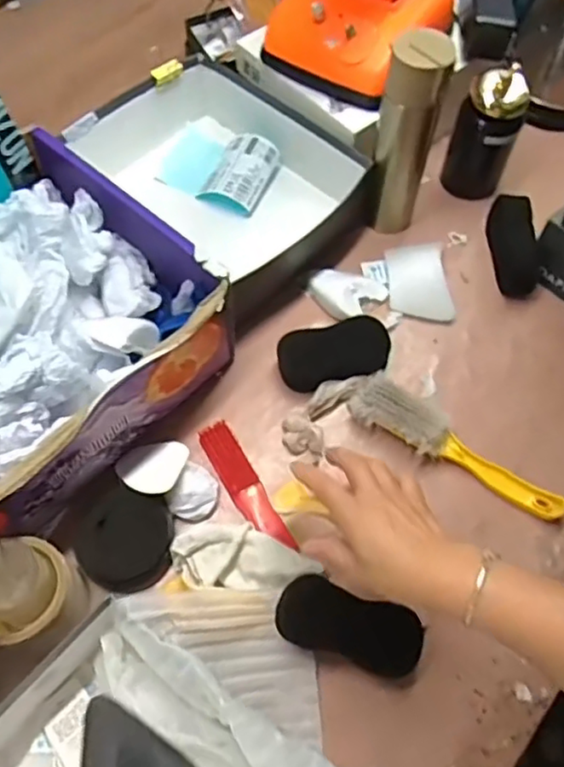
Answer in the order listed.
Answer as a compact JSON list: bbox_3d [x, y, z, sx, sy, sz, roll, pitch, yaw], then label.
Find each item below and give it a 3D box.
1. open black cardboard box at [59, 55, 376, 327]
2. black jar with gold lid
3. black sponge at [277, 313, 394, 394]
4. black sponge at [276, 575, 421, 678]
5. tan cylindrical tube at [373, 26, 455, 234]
[{"bbox_3d":[-0.076,-0.272,0.818,0.213,0.088,0.344,-40,70,-19],"label":"open black cardboard box"},{"bbox_3d":[0.245,-0.302,0.780,0.070,0.160,0.075,0,62,-1],"label":"black jar with gold lid"},{"bbox_3d":[0.059,-0.032,0.721,0.122,0.036,0.063,-16,64,-9],"label":"black sponge"},{"bbox_3d":[0.061,0.222,0.593,0.132,0.027,0.058,18,63,8],"label":"black sponge"},{"bbox_3d":[0.136,-0.274,0.729,0.054,0.234,0.055,0,62,-1],"label":"tan cylindrical tube"}]

